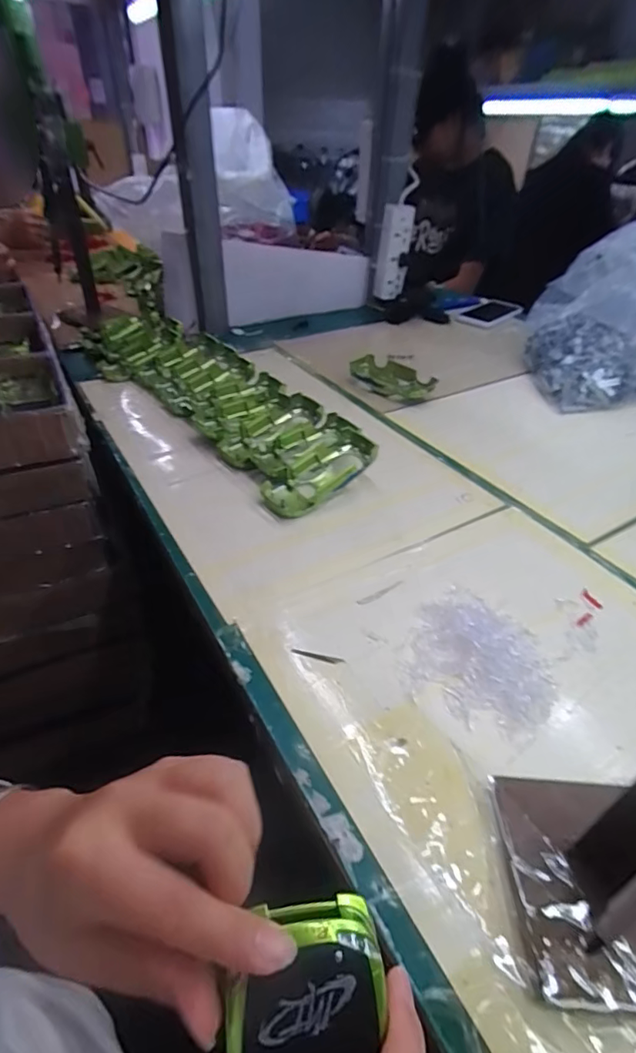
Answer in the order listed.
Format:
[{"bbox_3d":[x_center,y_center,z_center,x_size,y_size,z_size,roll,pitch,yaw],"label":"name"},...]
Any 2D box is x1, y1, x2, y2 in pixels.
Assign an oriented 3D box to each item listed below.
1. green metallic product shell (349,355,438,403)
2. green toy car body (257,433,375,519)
[{"bbox_3d":[0.109,-0.215,0.746,0.130,0.032,0.061,31,48,31],"label":"green metallic product shell"},{"bbox_3d":[0.002,-0.055,0.535,0.131,0.039,0.056,-25,46,-28],"label":"green toy car body"}]

